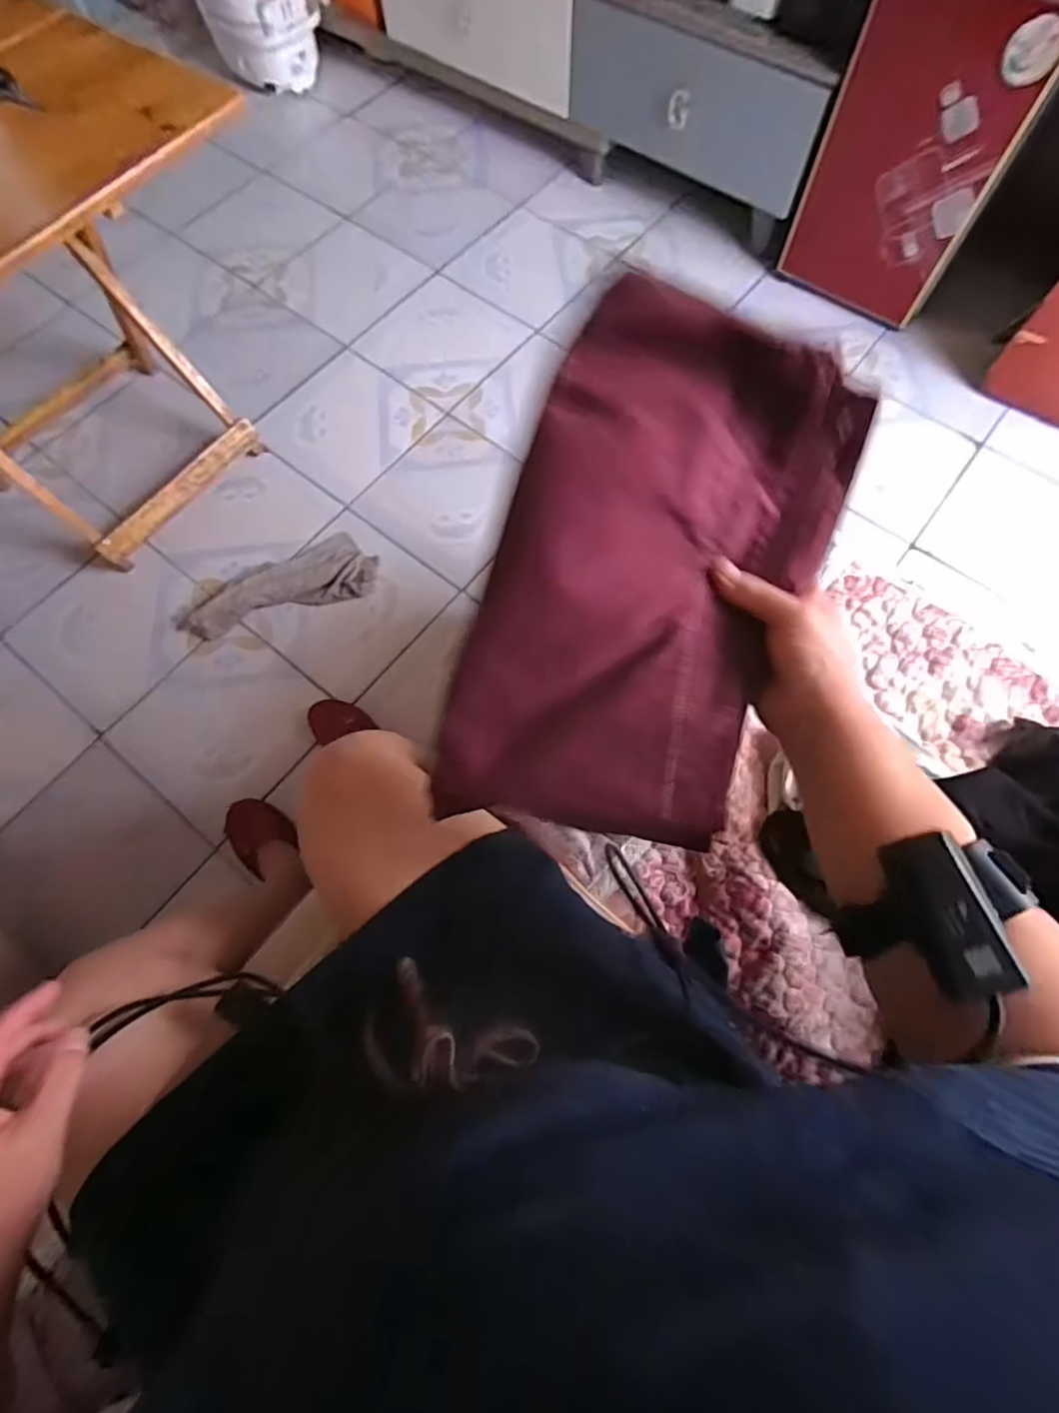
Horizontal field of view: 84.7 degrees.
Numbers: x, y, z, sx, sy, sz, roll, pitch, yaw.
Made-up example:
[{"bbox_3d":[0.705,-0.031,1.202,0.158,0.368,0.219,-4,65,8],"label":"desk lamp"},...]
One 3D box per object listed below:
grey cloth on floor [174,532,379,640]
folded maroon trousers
[{"bbox_3d":[-0.453,-0.216,1.038,0.350,0.054,0.124,-19,72,-5],"label":"grey cloth on floor"},{"bbox_3d":[0.063,-0.067,0.353,0.187,0.055,0.325,24,97,2],"label":"folded maroon trousers"}]

